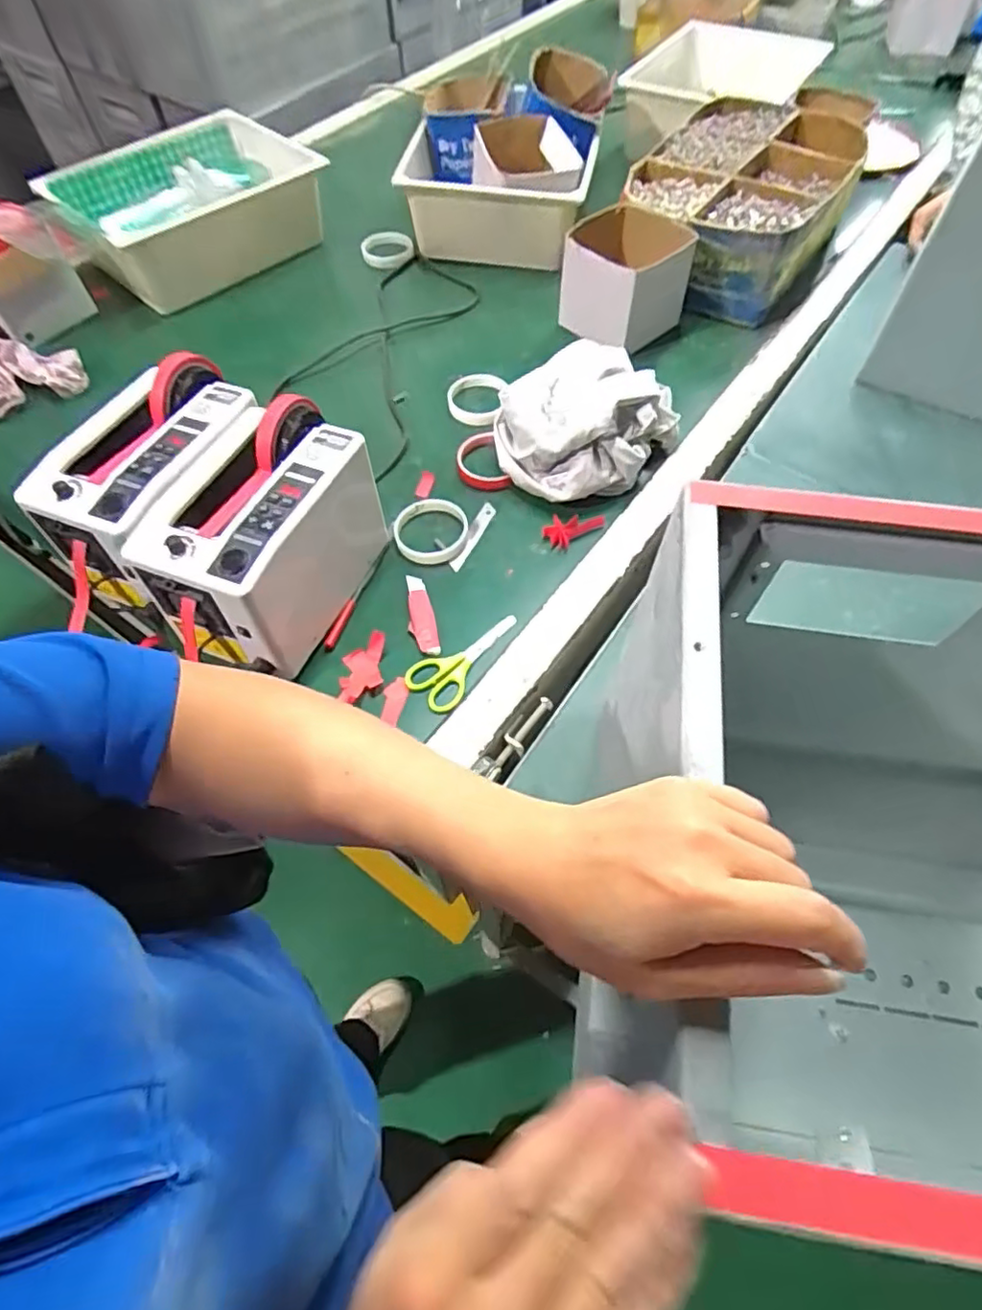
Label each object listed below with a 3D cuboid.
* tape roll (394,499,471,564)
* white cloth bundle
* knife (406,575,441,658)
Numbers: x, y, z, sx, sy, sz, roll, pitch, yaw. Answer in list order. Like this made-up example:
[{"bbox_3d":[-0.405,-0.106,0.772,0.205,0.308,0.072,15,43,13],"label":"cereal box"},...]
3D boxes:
[{"bbox_3d":[-0.068,-0.141,0.726,0.082,0.022,0.087,-1,60,1],"label":"tape roll"},{"bbox_3d":[0.114,-0.274,0.743,0.220,0.096,0.170,-19,61,-10],"label":"white cloth bundle"},{"bbox_3d":[-0.074,-0.042,0.671,0.028,0.009,0.099,-11,60,-5],"label":"knife"}]

